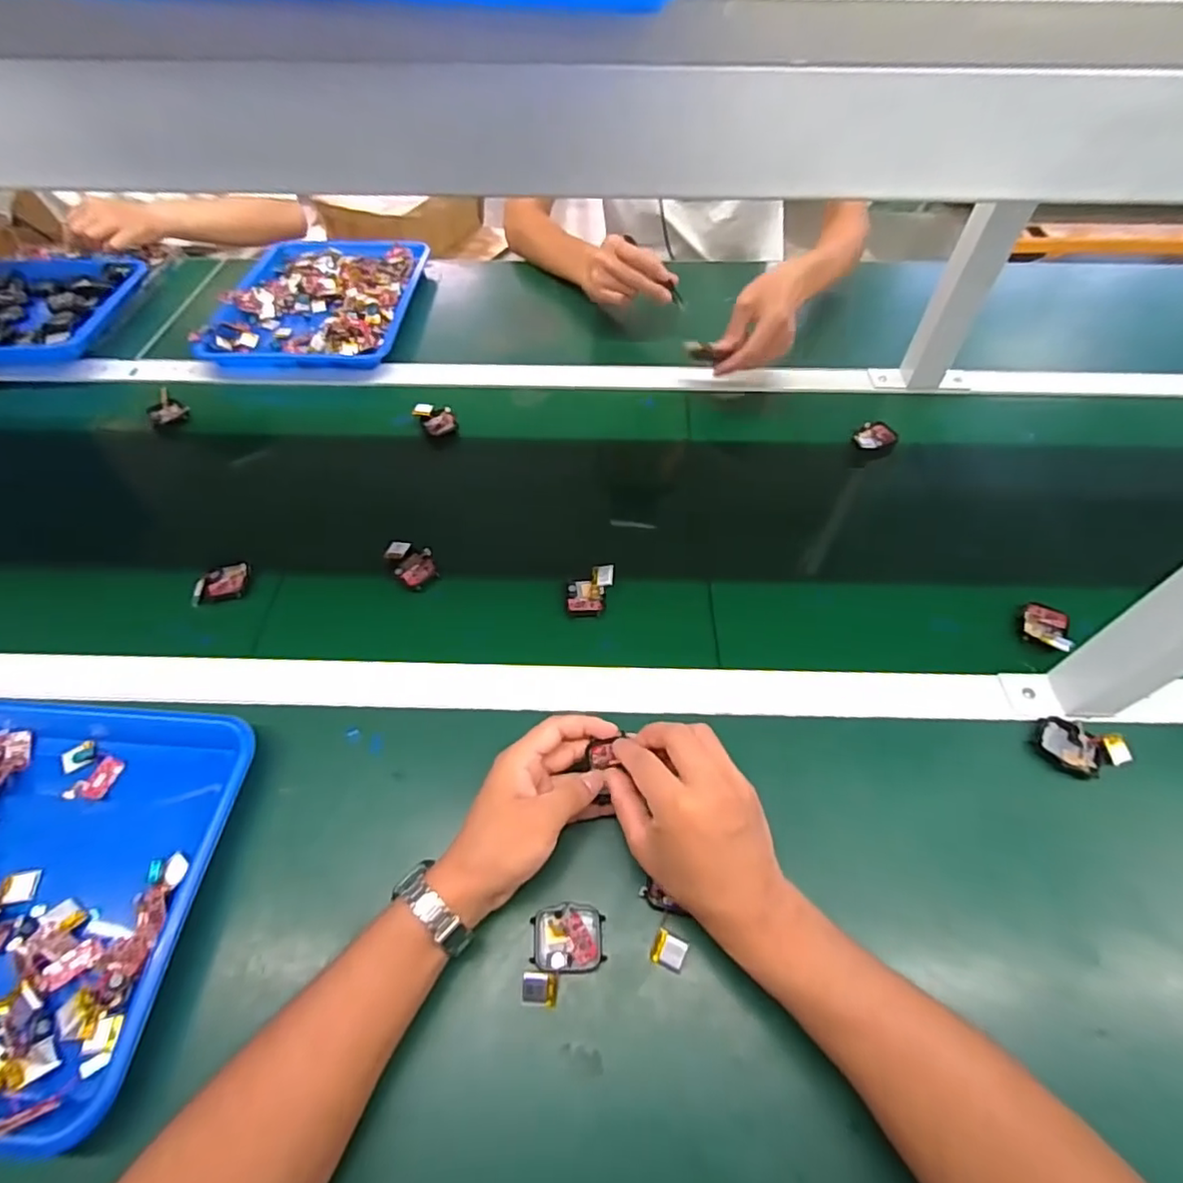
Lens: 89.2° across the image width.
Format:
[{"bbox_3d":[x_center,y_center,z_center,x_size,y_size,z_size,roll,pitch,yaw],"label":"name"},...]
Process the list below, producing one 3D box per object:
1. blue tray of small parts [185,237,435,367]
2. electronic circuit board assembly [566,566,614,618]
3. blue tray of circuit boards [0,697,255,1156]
[{"bbox_3d":[-0.375,-0.412,0.838,0.250,0.028,0.310,1,54,2],"label":"blue tray of small parts"},{"bbox_3d":[-0.002,0.000,0.559,0.043,0.019,0.047,1,54,2],"label":"electronic circuit board assembly"},{"bbox_3d":[-0.425,0.193,0.404,0.329,0.038,0.264,1,54,2],"label":"blue tray of circuit boards"}]

